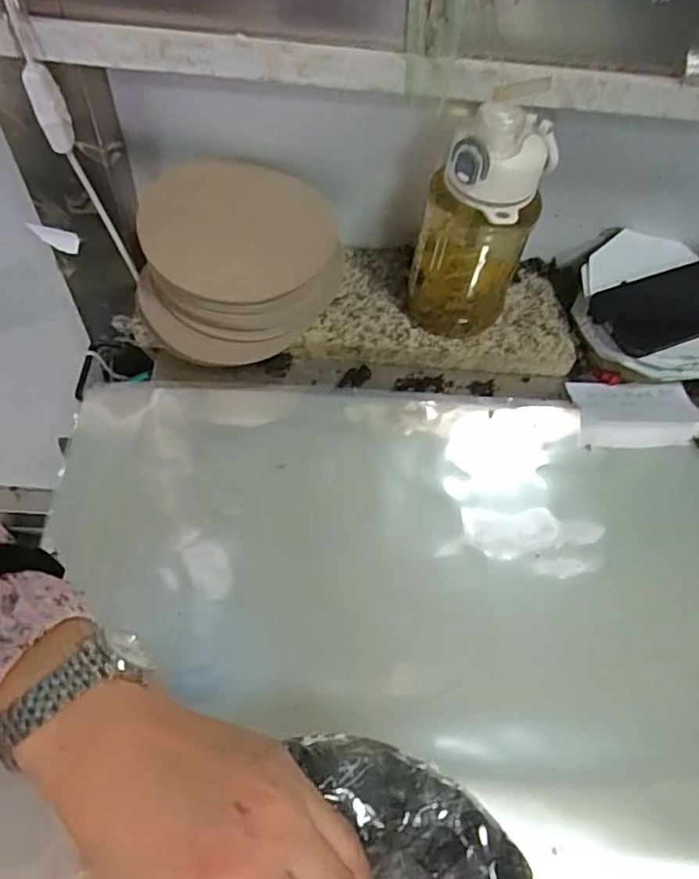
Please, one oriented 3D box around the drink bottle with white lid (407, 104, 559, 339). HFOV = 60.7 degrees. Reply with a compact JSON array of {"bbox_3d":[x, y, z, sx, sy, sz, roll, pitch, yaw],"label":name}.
[{"bbox_3d":[0.100,-0.171,0.497,0.091,0.186,0.068,16,59,6],"label":"drink bottle with white lid"}]

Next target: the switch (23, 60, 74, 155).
[{"bbox_3d":[-0.213,-0.234,0.424,0.021,0.057,0.017,-18,61,-15],"label":"switch"}]

